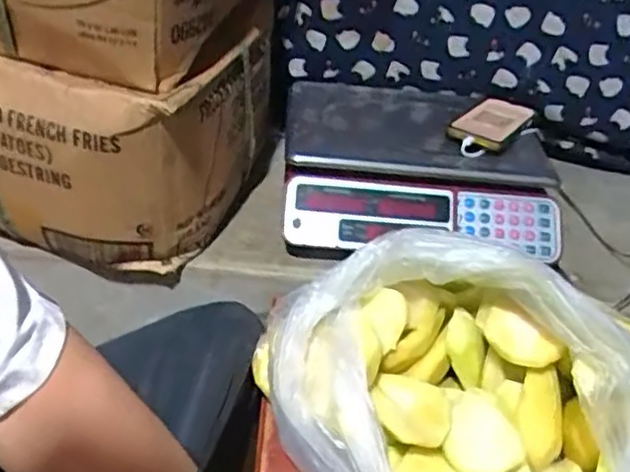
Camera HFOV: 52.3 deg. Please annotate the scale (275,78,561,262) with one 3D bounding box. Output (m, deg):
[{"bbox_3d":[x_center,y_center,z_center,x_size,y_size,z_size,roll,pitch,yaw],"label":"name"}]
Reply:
[{"bbox_3d":[0.140,-0.107,0.874,0.354,0.096,0.328,4,38,-4],"label":"scale"}]

